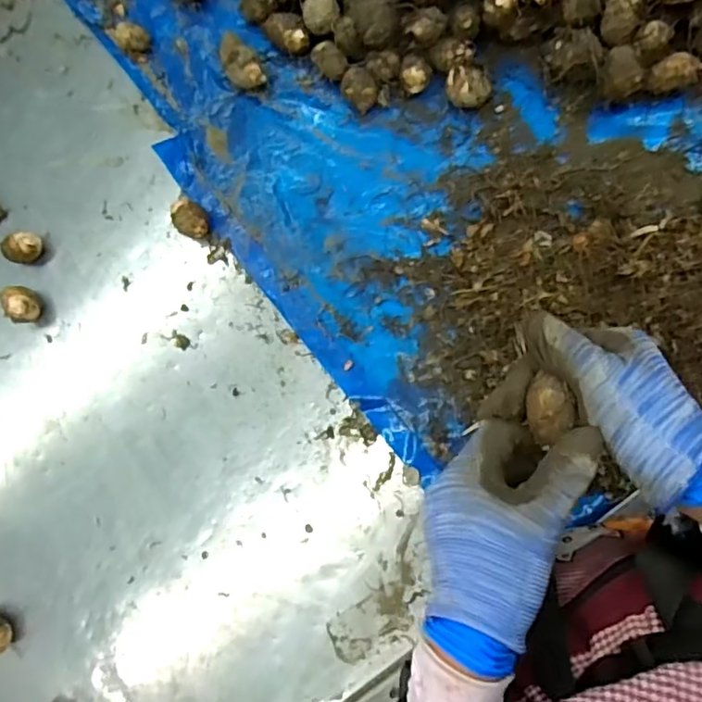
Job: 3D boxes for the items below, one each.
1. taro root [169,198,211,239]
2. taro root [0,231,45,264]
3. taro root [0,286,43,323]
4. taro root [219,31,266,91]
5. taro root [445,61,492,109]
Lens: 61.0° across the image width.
[{"bbox_3d":[-0.164,-0.134,0.610,0.039,0.026,0.032,35,90,10],"label":"taro root"},{"bbox_3d":[-0.351,-0.111,0.637,0.035,0.030,0.035,-1,84,8],"label":"taro root"},{"bbox_3d":[-0.342,-0.048,0.619,0.039,0.033,0.036,15,87,9],"label":"taro root"},{"bbox_3d":[-0.113,-0.296,0.612,0.034,0.038,0.066,-27,81,5],"label":"taro root"},{"bbox_3d":[0.113,-0.252,0.577,0.041,0.034,0.038,0,85,8],"label":"taro root"}]

